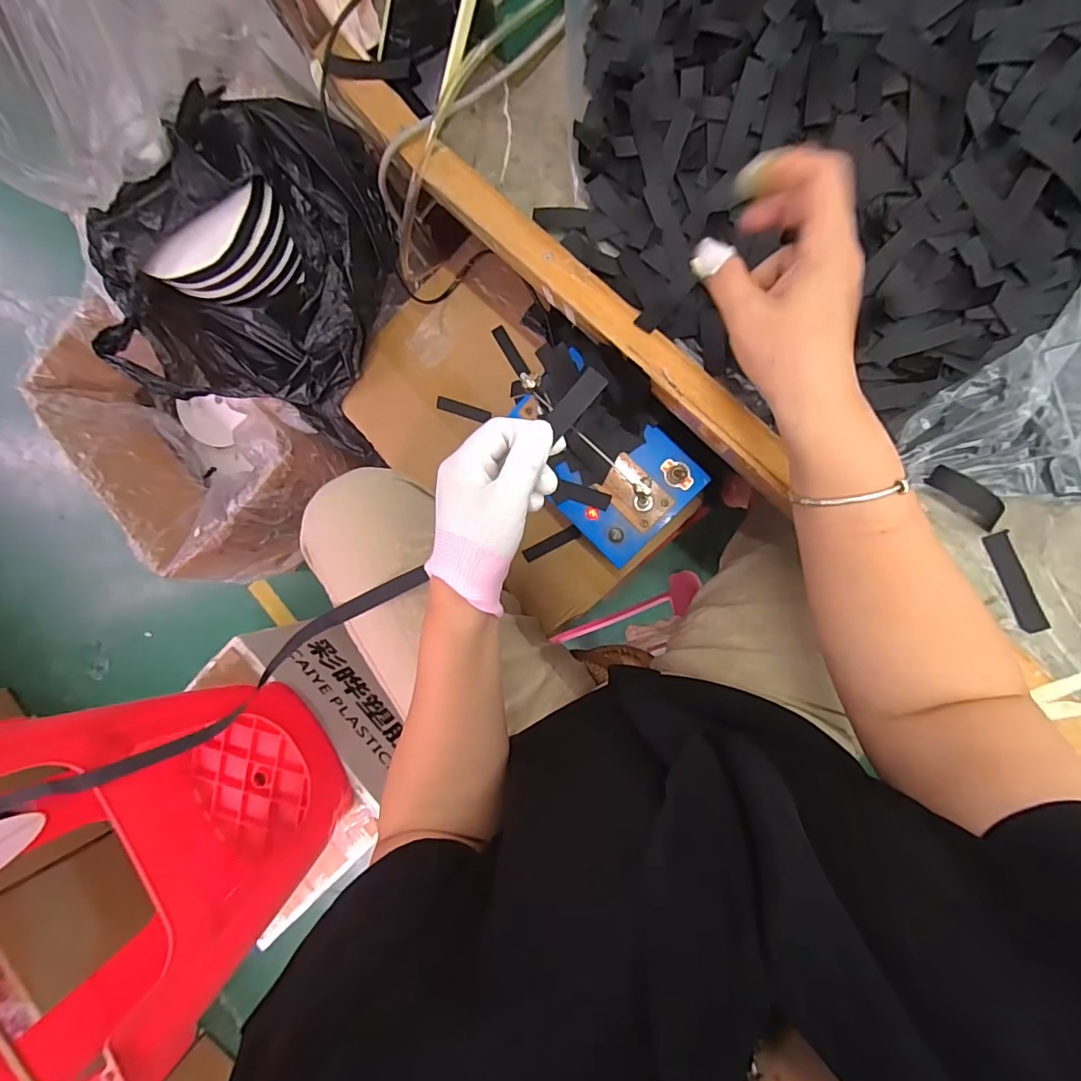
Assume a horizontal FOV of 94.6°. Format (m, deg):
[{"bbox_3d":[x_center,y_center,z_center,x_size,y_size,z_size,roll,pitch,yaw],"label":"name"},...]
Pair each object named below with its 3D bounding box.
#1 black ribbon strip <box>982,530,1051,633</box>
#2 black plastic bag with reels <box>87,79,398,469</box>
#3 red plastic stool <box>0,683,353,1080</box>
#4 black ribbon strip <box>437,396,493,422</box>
[{"bbox_3d":[0.324,0.028,0.340,0.019,0.004,0.069,-18,85,7],"label":"black ribbon strip"},{"bbox_3d":[-0.342,-0.317,0.598,0.304,0.146,0.325,19,92,10],"label":"black plastic bag with reels"},{"bbox_3d":[-0.489,0.380,0.614,0.367,0.454,0.352,-34,84,8],"label":"red plastic stool"},{"bbox_3d":[-0.093,-0.158,0.604,0.067,0.006,0.015,19,92,10],"label":"black ribbon strip"}]

